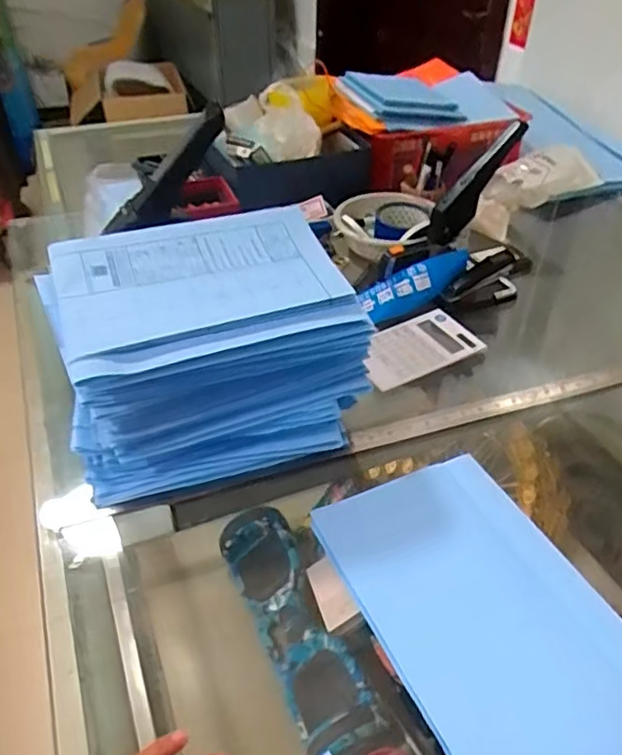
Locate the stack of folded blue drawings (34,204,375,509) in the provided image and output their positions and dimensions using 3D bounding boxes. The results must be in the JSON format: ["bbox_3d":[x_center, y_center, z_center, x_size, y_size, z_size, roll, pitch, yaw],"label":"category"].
[{"bbox_3d":[-0.119,-0.031,0.715,0.308,0.223,0.199,-13,41,-15],"label":"stack of folded blue drawings"}]

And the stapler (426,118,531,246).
[{"bbox_3d":[0.247,-0.295,0.943,0.064,0.210,0.031,20,25,-39],"label":"stapler"}]

